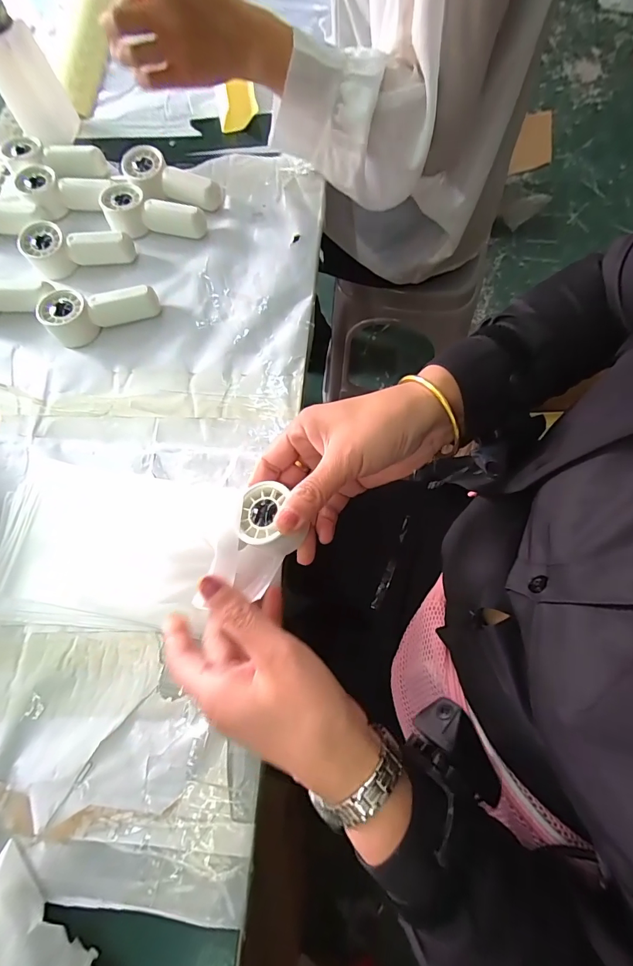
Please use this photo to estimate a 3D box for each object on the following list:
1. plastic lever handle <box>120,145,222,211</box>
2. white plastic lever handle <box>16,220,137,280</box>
[{"bbox_3d":[-0.168,-0.335,0.464,0.111,0.035,0.051,29,75,11],"label":"plastic lever handle"},{"bbox_3d":[-0.256,-0.252,0.443,0.112,0.033,0.043,-4,72,1],"label":"white plastic lever handle"}]

